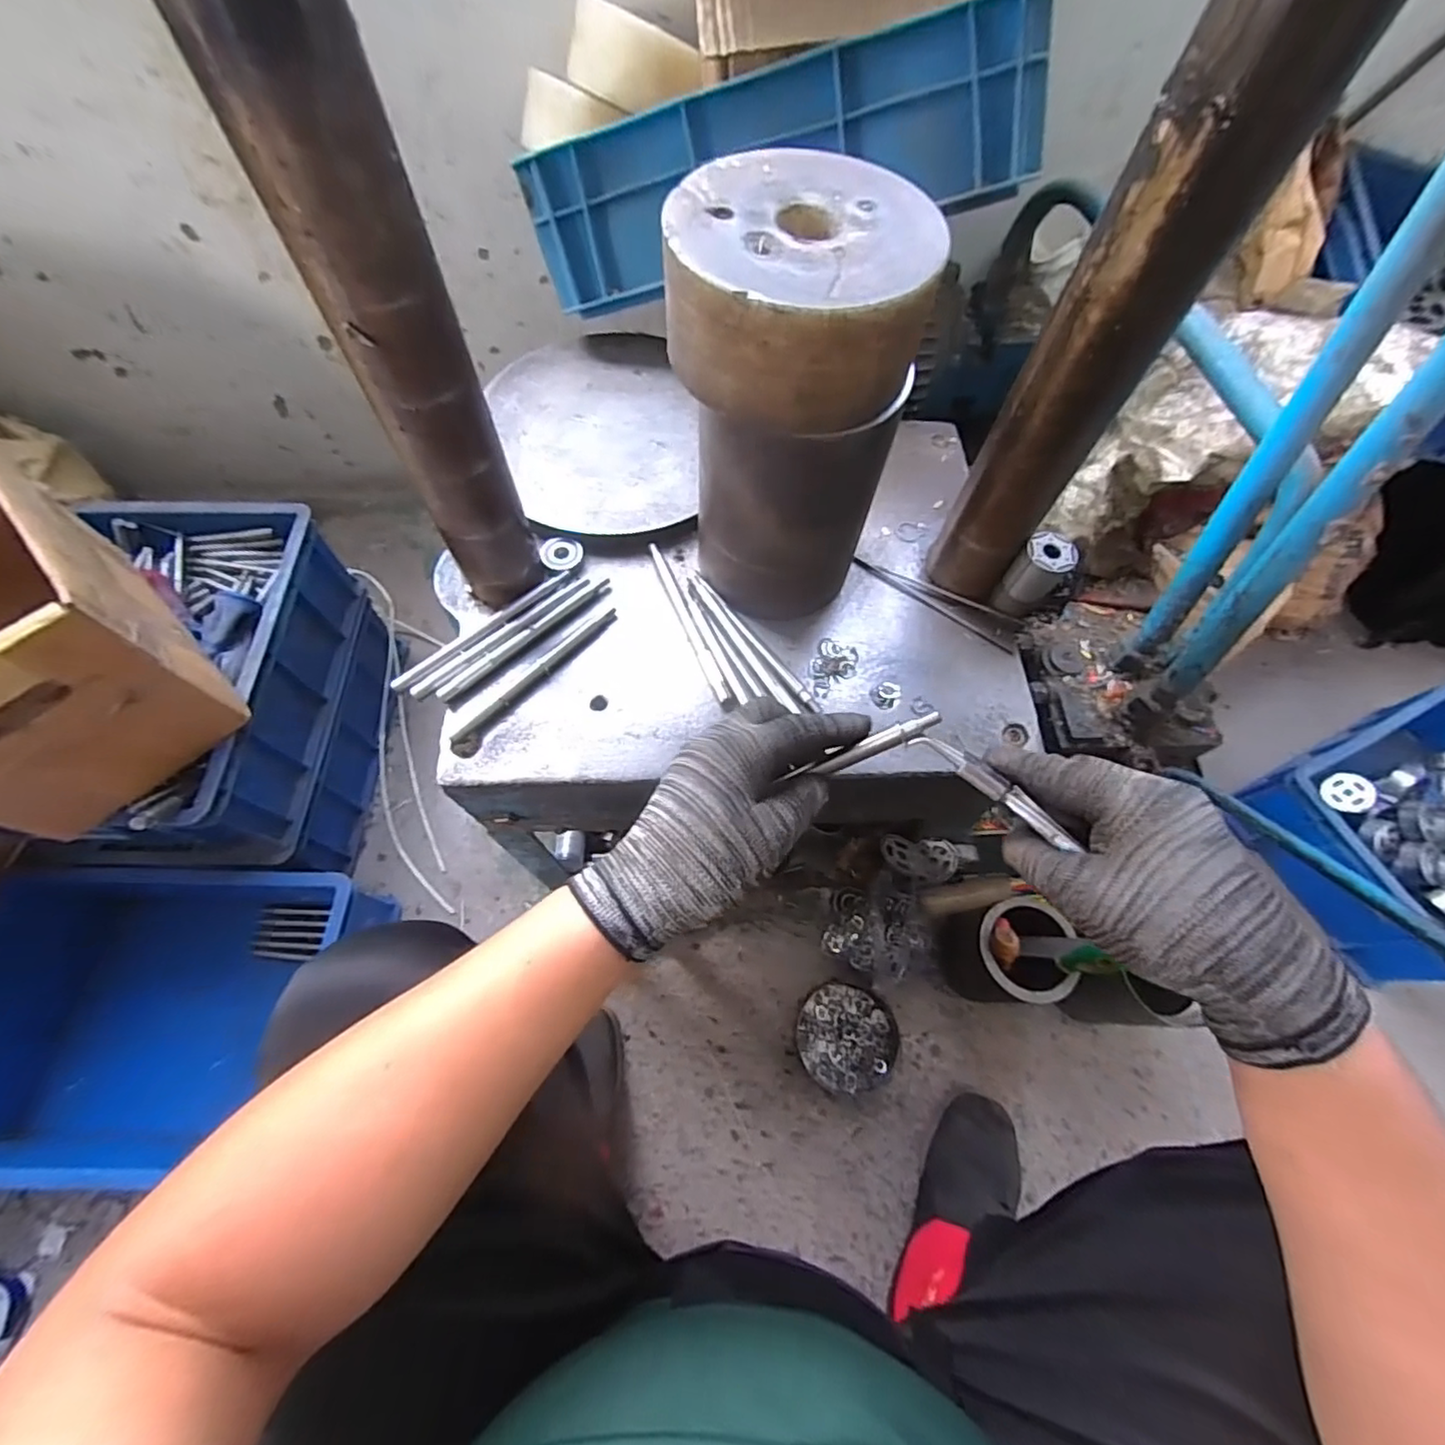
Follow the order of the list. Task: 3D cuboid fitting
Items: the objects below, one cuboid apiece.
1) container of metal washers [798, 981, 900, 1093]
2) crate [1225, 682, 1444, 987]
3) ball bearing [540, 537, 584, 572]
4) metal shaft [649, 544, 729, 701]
[{"bbox_3d":[0.154,0.395,0.771,0.118,0.030,0.120,1,65,-2],"label":"container of metal washers"},{"bbox_3d":[0.988,0.142,0.849,0.419,0.131,0.309,-21,67,-11],"label":"crate"},{"bbox_3d":[-0.137,-0.145,0.526,0.034,0.007,0.029,12,65,4],"label":"ball bearing"},{"bbox_3d":[-0.030,-0.084,0.506,0.008,0.009,0.160,-21,67,-11],"label":"metal shaft"}]

